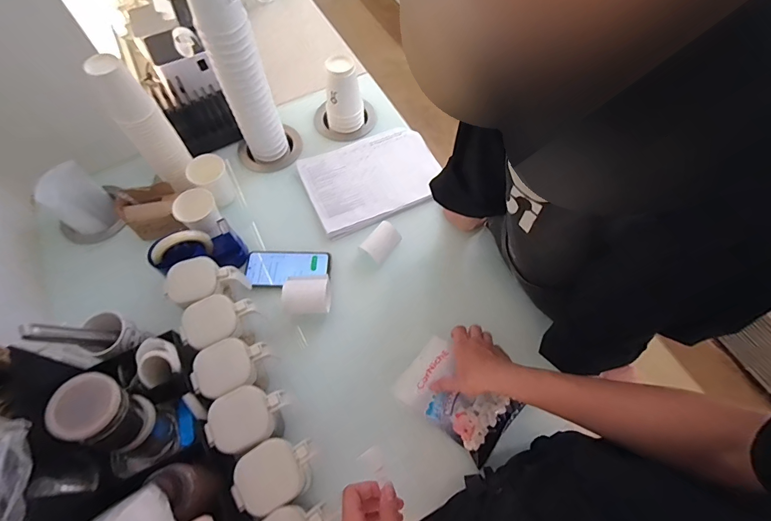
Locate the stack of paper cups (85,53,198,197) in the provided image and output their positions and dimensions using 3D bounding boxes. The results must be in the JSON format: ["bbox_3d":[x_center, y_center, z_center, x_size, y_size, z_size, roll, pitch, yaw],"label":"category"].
[{"bbox_3d":[-0.442,-0.246,0.739,0.078,0.248,0.080,-41,69,-18],"label":"stack of paper cups"}]

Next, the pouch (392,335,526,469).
[{"bbox_3d":[0.115,0.220,0.646,0.178,0.044,0.120,39,70,19],"label":"pouch"}]

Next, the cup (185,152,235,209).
[{"bbox_3d":[-0.357,-0.166,0.817,0.072,0.085,0.070,0,63,1],"label":"cup"}]

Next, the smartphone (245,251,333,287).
[{"bbox_3d":[-0.193,0.014,0.788,0.163,0.015,0.076,-3,63,0],"label":"smartphone"}]

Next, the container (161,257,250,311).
[{"bbox_3d":[-0.318,0.044,0.713,0.121,0.088,0.082,-27,65,-12],"label":"container"}]

